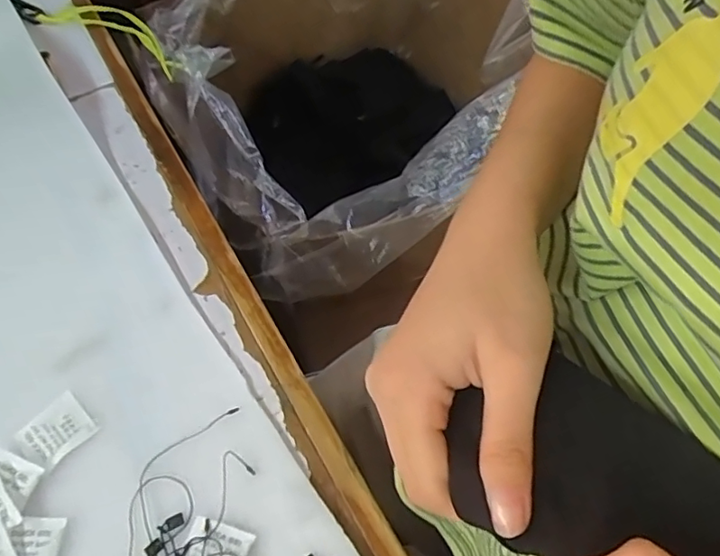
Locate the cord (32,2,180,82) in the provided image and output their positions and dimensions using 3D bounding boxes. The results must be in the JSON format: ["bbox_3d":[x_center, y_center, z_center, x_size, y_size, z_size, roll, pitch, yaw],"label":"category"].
[{"bbox_3d":[-0.272,-0.274,0.631,0.144,0.047,0.029,15,55,-21],"label":"cord"}]

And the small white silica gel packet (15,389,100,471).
[{"bbox_3d":[-0.198,0.099,0.373,0.038,0.004,0.041,38,67,22],"label":"small white silica gel packet"}]

